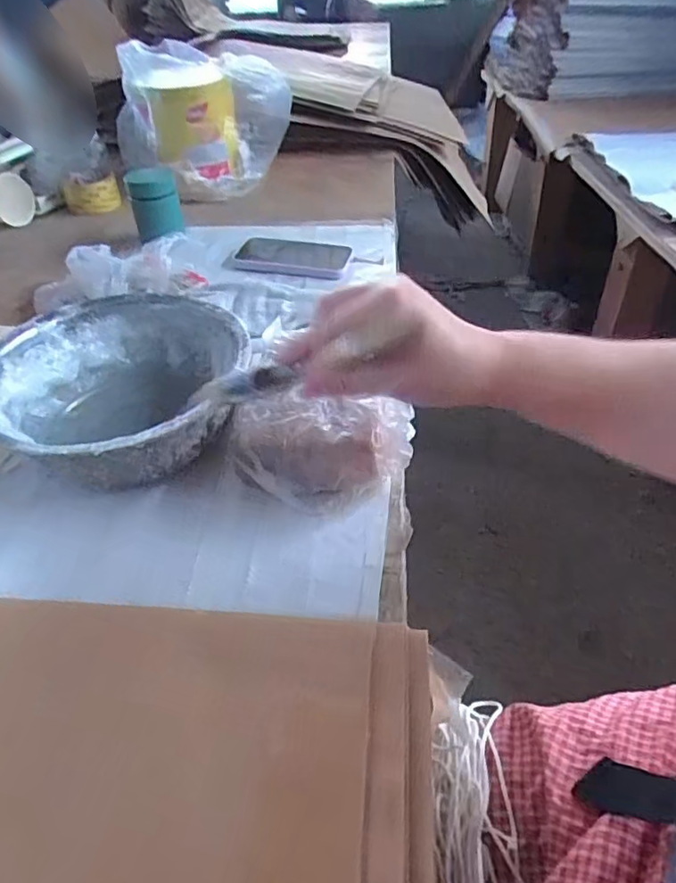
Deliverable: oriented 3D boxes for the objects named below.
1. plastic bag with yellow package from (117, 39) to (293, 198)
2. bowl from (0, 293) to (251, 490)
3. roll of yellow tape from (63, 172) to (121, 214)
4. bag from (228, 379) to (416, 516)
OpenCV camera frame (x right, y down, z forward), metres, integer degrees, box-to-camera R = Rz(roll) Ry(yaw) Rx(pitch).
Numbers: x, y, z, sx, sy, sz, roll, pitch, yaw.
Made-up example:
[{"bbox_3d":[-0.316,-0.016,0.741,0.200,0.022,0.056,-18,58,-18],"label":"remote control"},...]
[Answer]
[{"bbox_3d":[-0.223,-0.546,0.971,0.297,0.186,0.213,-12,44,-10],"label":"plastic bag with yellow package"},{"bbox_3d":[-0.181,-0.040,0.490,0.207,0.076,0.215,-1,43,1],"label":"bowl"},{"bbox_3d":[-0.405,-0.410,0.940,0.085,0.044,0.087,-17,43,-15],"label":"roll of yellow tape"},{"bbox_3d":[-0.017,0.010,0.437,0.132,0.061,0.069,11,45,15],"label":"bag"}]

